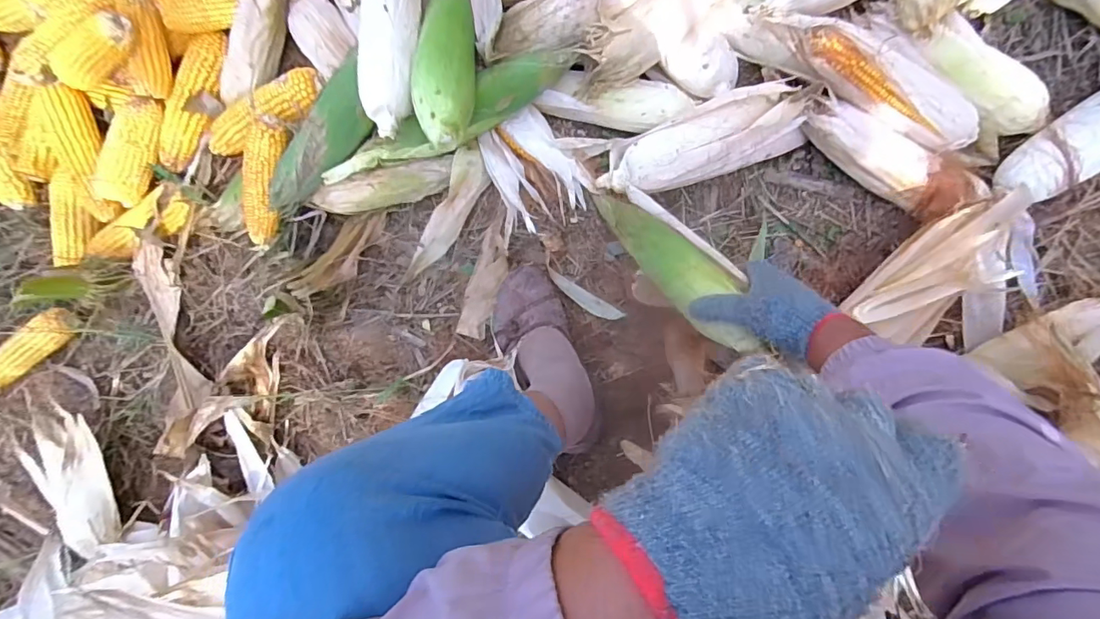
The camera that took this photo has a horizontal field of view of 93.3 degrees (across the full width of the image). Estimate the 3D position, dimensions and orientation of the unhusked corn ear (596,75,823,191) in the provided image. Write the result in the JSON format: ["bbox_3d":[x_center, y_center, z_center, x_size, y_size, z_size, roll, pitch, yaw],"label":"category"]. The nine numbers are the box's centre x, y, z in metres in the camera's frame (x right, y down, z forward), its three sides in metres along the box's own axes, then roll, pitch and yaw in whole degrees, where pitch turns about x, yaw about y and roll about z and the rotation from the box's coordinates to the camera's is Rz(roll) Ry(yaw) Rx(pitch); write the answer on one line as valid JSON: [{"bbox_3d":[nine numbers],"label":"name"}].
[{"bbox_3d":[0.179,-0.196,0.612,0.251,0.051,0.079,-16,94,13],"label":"unhusked corn ear"}]

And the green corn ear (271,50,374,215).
[{"bbox_3d":[-0.291,-0.204,0.651,0.072,0.047,0.223,46,111,5],"label":"green corn ear"}]

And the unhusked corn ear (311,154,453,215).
[{"bbox_3d":[-0.221,-0.162,0.701,0.201,0.055,0.046,-10,95,13],"label":"unhusked corn ear"}]

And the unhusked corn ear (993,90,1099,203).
[{"bbox_3d":[0.584,-0.187,0.560,0.203,0.055,0.070,-35,89,14],"label":"unhusked corn ear"}]

